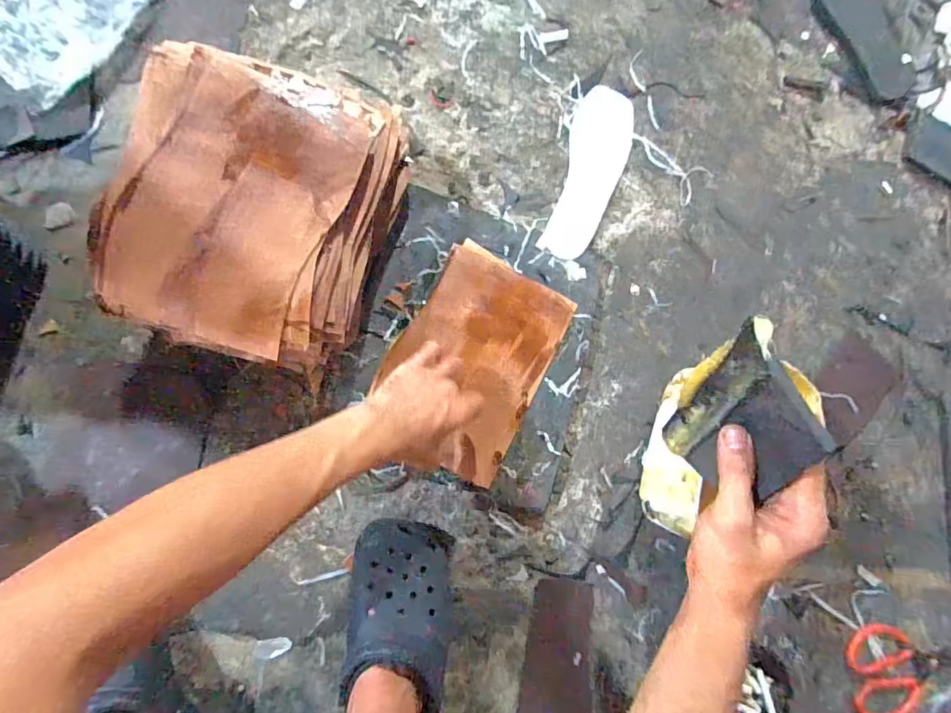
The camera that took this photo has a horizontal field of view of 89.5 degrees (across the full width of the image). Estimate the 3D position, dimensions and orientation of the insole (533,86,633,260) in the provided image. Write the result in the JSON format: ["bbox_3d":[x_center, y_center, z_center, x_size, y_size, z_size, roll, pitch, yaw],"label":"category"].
[{"bbox_3d":[0.148,-0.240,0.624,0.081,0.010,0.245,21,82,-5],"label":"insole"}]

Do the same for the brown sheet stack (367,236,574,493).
[{"bbox_3d":[-0.003,0.002,0.560,0.168,0.012,0.239,29,81,-4],"label":"brown sheet stack"}]

